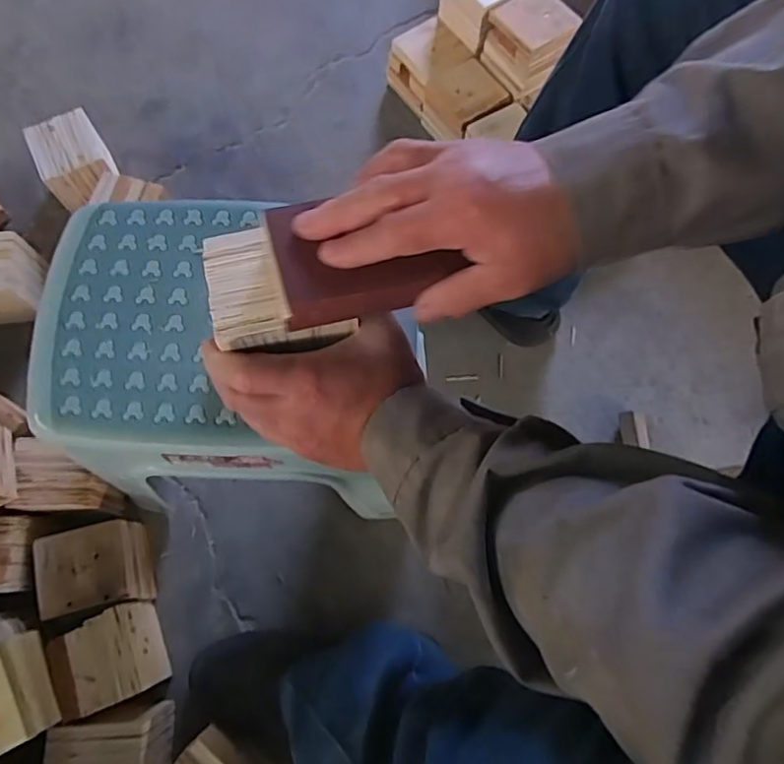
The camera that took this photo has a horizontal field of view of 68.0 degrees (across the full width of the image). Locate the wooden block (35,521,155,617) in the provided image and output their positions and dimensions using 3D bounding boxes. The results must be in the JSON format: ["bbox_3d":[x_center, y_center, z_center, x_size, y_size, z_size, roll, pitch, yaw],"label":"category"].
[{"bbox_3d":[-0.334,0.211,0.664,0.104,0.083,0.087,-11,74,-5],"label":"wooden block"}]

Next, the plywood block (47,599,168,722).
[{"bbox_3d":[-0.301,0.296,0.626,0.090,0.092,0.088,-22,75,-8],"label":"plywood block"}]

